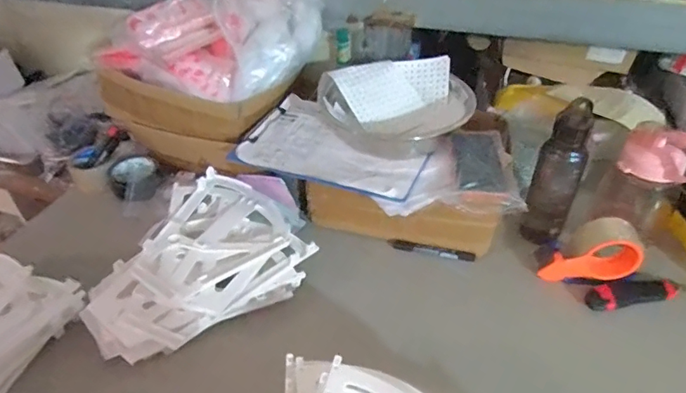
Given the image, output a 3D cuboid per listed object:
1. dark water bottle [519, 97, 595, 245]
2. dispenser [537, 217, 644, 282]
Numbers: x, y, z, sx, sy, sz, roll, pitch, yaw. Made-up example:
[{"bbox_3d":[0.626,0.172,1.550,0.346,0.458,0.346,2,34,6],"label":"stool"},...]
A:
[{"bbox_3d":[0.318,-0.026,0.719,0.073,0.239,0.066,10,29,15],"label":"dark water bottle"},{"bbox_3d":[0.365,0.079,0.716,0.127,0.080,0.062,3,39,6],"label":"dispenser"}]

